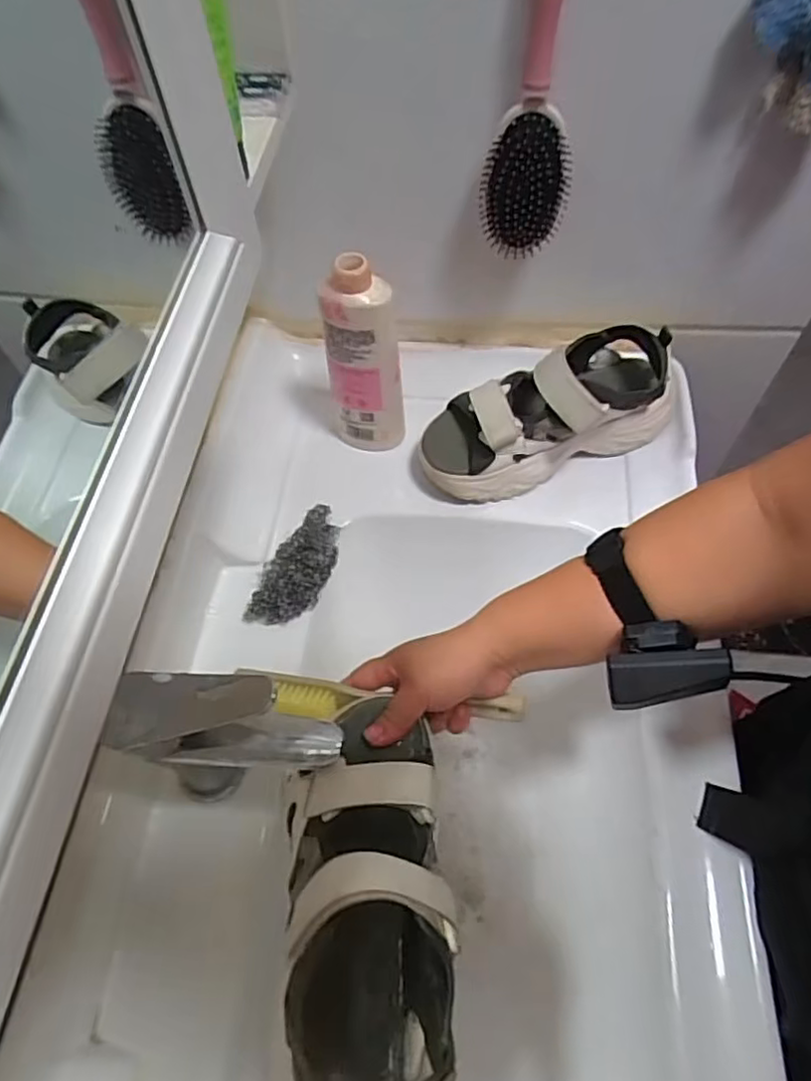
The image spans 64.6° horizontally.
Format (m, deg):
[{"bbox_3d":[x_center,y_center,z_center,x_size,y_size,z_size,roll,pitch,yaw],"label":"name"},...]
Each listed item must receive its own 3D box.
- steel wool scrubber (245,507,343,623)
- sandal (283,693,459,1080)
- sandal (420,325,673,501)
[{"bbox_3d":[-0.094,0.026,0.567,0.049,0.035,0.113,28,80,18],"label":"steel wool scrubber"},{"bbox_3d":[-0.023,0.195,0.374,0.093,0.075,0.221,-3,55,0],"label":"sandal"},{"bbox_3d":[0.130,-0.121,0.598,0.230,0.106,0.097,-12,59,-5],"label":"sandal"}]

